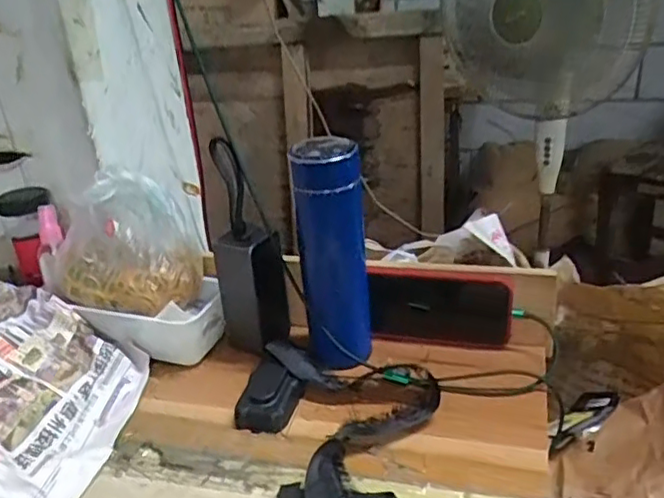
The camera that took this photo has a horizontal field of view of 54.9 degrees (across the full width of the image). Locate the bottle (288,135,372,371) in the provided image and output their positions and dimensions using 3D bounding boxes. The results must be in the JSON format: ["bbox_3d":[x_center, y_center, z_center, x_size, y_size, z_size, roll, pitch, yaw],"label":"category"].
[{"bbox_3d":[0.002,0.012,0.608,0.064,0.225,0.055,-6,28,-1],"label":"bottle"}]

